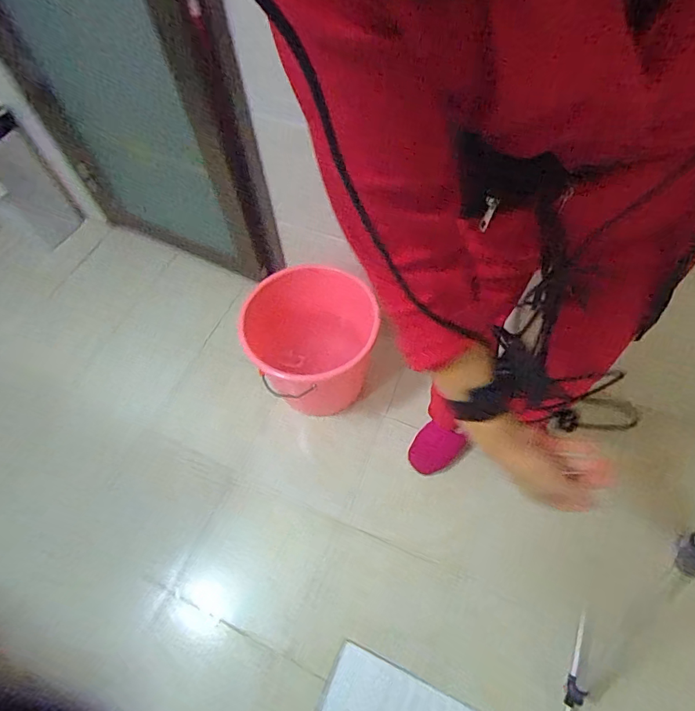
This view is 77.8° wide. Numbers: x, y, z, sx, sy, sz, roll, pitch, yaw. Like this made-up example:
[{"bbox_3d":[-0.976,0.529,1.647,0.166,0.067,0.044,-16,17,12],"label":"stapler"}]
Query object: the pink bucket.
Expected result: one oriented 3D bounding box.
[{"bbox_3d":[-0.086,-0.012,1.098,0.300,0.301,0.299,0,59,0],"label":"pink bucket"}]

